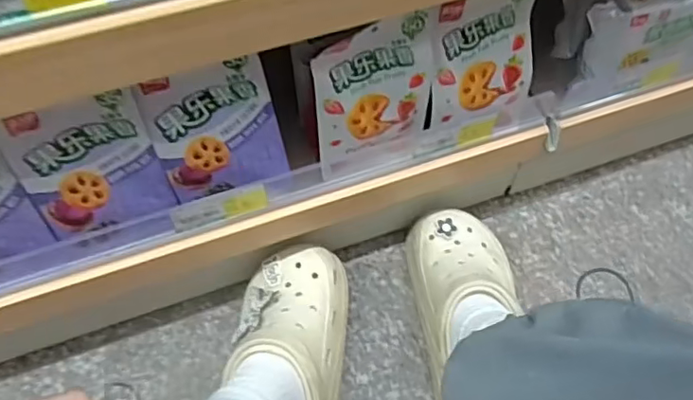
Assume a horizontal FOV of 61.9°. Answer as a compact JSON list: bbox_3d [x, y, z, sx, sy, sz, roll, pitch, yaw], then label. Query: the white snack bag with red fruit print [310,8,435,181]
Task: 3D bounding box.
[{"bbox_3d":[0.022,-0.080,0.477,0.096,0.137,0.033,-14,58,-9],"label":"white snack bag with red fruit print"}]

